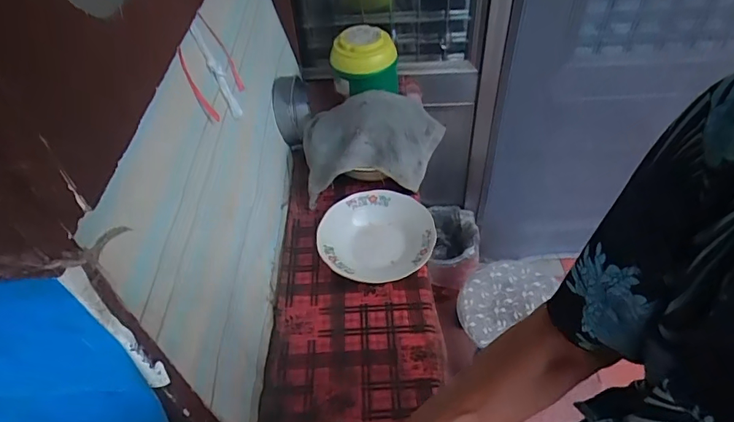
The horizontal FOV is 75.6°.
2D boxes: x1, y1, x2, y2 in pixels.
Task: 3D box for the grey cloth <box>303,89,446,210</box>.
[{"bbox_3d":[0.008,-0.156,0.911,0.262,0.115,0.227,-8,47,-3],"label":"grey cloth"}]

